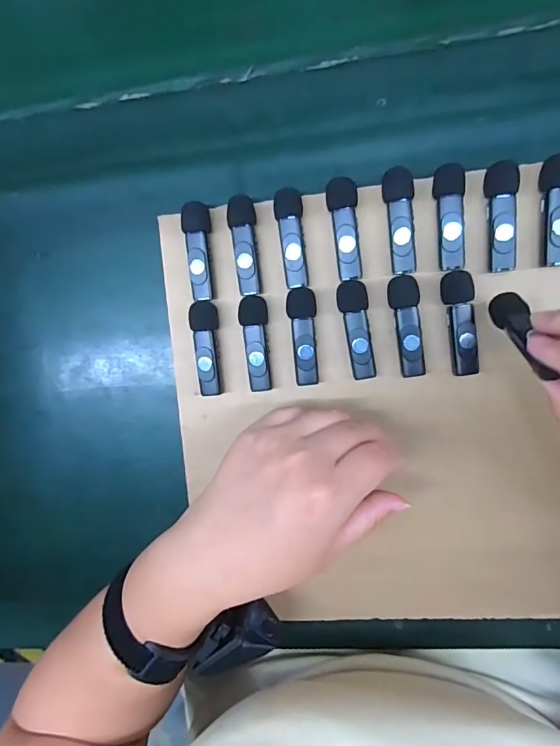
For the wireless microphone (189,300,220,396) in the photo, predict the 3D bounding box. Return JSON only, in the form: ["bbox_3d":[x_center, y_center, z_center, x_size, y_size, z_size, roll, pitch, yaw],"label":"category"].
[{"bbox_3d":[-0.051,-0.017,0.297,0.018,0.017,0.064,0,91,7],"label":"wireless microphone"}]

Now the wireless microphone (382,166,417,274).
[{"bbox_3d":[0.077,-0.097,0.271,0.018,0.011,0.064,-4,91,7],"label":"wireless microphone"}]

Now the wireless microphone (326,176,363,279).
[{"bbox_3d":[0.042,-0.093,0.276,0.019,0.011,0.064,-4,91,7],"label":"wireless microphone"}]

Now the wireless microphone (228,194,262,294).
[{"bbox_3d":[-0.023,-0.085,0.285,0.017,0.012,0.064,-3,91,7],"label":"wireless microphone"}]

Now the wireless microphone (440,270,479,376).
[{"bbox_3d":[0.116,-0.032,0.274,0.019,0.010,0.065,-8,90,7],"label":"wireless microphone"}]

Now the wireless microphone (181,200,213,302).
[{"bbox_3d":[-0.054,-0.082,0.289,0.017,0.013,0.063,-4,91,7],"label":"wireless microphone"}]

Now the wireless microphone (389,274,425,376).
[{"bbox_3d":[0.083,-0.030,0.278,0.020,0.012,0.065,-5,91,7],"label":"wireless microphone"}]

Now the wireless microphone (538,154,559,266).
[{"bbox_3d":[0.169,-0.098,0.259,0.018,0.012,0.062,-2,91,7],"label":"wireless microphone"}]

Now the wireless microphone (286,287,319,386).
[{"bbox_3d":[0.016,-0.024,0.288,0.019,0.016,0.064,-1,91,7],"label":"wireless microphone"}]

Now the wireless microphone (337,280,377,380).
[{"bbox_3d":[0.051,-0.028,0.283,0.019,0.015,0.064,-6,90,7],"label":"wireless microphone"}]

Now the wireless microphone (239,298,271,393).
[{"bbox_3d":[-0.016,-0.020,0.293,0.019,0.017,0.064,-2,91,7],"label":"wireless microphone"}]

